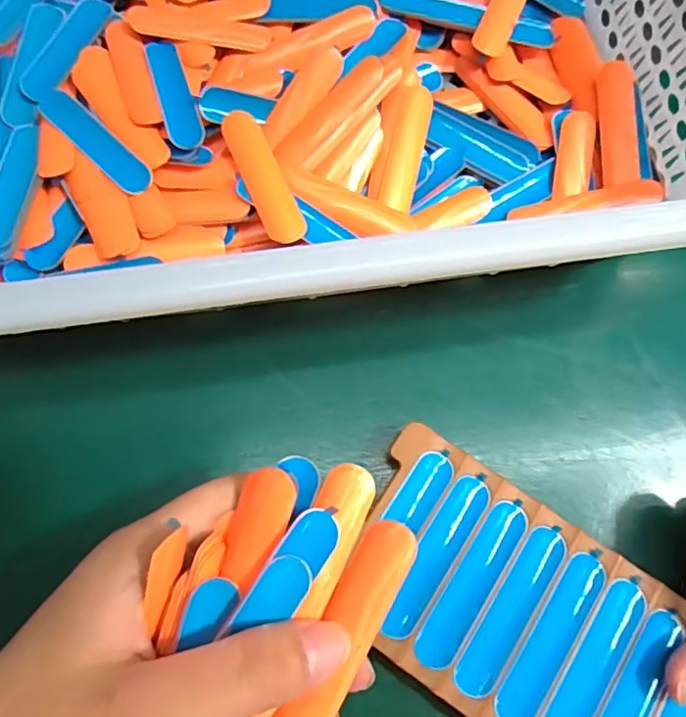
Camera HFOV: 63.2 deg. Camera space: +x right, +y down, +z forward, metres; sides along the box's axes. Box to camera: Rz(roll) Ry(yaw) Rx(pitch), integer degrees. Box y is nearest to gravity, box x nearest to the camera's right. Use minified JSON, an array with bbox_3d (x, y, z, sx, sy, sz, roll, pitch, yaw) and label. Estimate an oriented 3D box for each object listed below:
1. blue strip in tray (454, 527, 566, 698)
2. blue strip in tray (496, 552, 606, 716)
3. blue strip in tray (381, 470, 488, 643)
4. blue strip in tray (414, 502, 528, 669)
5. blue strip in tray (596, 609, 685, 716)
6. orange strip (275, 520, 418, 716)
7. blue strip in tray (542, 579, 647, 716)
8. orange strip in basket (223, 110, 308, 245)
[{"bbox_3d":[0.059,0.087,0.194,0.014,0.004,0.062,34,77,10],"label":"blue strip in tray"},{"bbox_3d":[0.073,0.096,0.191,0.015,0.004,0.062,34,77,10],"label":"blue strip in tray"},{"bbox_3d":[0.033,0.070,0.199,0.015,0.004,0.062,33,76,10],"label":"blue strip in tray"},{"bbox_3d":[0.046,0.079,0.197,0.014,0.004,0.062,33,77,10],"label":"blue strip in tray"},{"bbox_3d":[0.098,0.115,0.188,0.015,0.004,0.062,33,77,10],"label":"blue strip in tray"},{"bbox_3d":[0.001,0.075,0.153,0.016,0.004,0.063,25,79,24],"label":"orange strip"},{"bbox_3d":[0.086,0.106,0.190,0.015,0.004,0.062,34,77,10],"label":"blue strip in tray"},{"bbox_3d":[-0.033,-0.075,0.231,0.016,0.007,0.064,-24,75,-7],"label":"orange strip in basket"}]

